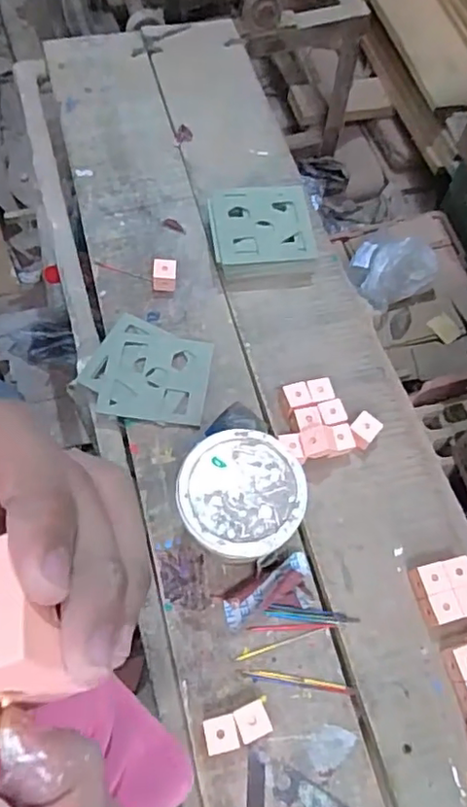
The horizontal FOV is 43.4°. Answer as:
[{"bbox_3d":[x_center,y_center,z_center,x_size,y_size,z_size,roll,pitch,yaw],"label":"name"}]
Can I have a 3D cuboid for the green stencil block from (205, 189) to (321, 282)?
[{"bbox_3d":[0.040,-0.251,0.861,0.146,0.044,0.148,-5,67,-4],"label":"green stencil block"}]

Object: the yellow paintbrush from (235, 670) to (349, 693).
[{"bbox_3d":[0.065,0.294,0.624,0.121,0.004,0.007,9,66,2],"label":"yellow paintbrush"}]

